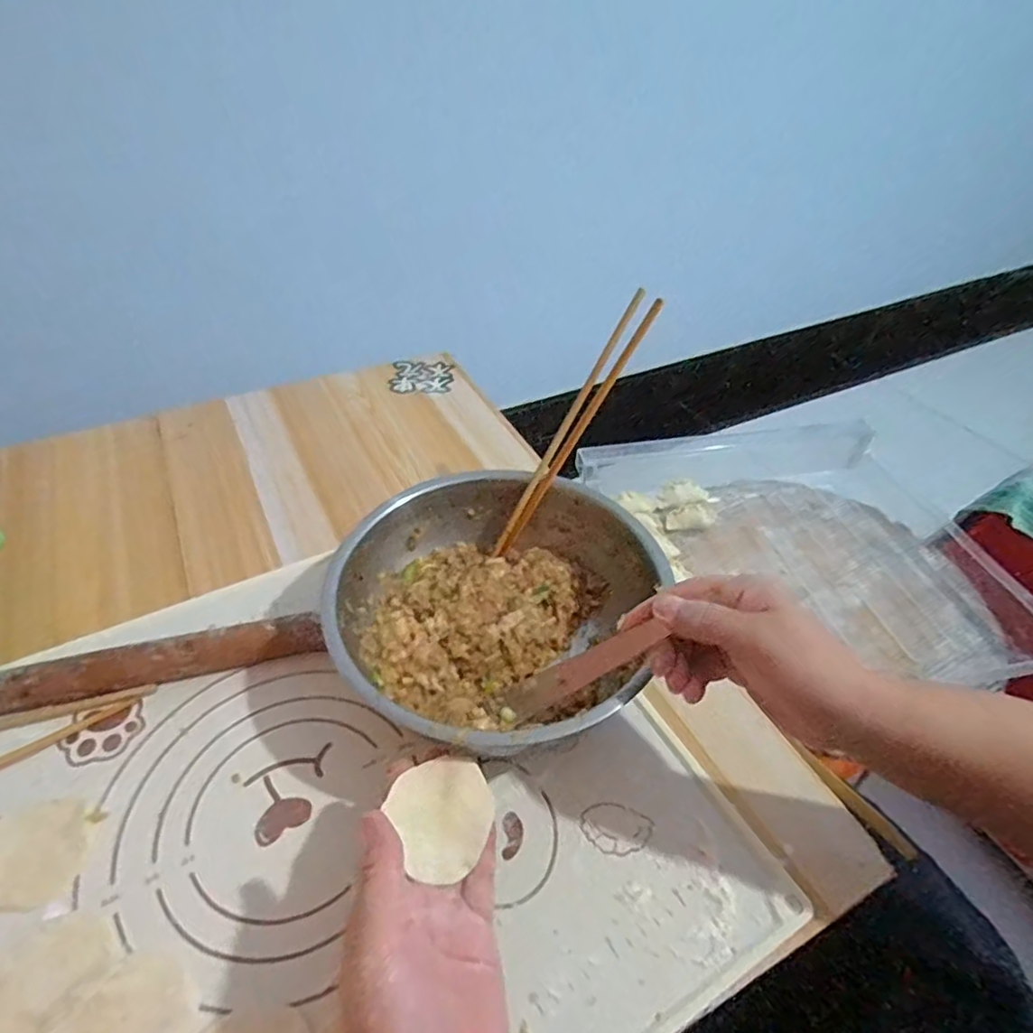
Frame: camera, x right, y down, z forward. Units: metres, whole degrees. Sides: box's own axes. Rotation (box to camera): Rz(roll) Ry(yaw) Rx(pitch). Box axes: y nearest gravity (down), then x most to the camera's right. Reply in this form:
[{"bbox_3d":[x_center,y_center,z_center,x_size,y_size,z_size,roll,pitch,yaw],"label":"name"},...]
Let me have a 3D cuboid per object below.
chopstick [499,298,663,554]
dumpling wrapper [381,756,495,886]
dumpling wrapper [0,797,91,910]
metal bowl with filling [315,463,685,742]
[{"bbox_3d":[0.050,-0.066,0.488,0.009,0.223,0.010,37,10,32],"label":"chopstick"},{"bbox_3d":[-0.038,0.156,0.330,0.052,0.004,0.054,-23,67,-30],"label":"dumpling wrapper"},{"bbox_3d":[-0.279,0.192,0.358,0.060,0.004,0.057,1,42,-1],"label":"dumpling wrapper"},{"bbox_3d":[-0.017,0.069,0.447,0.208,0.086,0.215,1,42,-1],"label":"metal bowl with filling"}]

